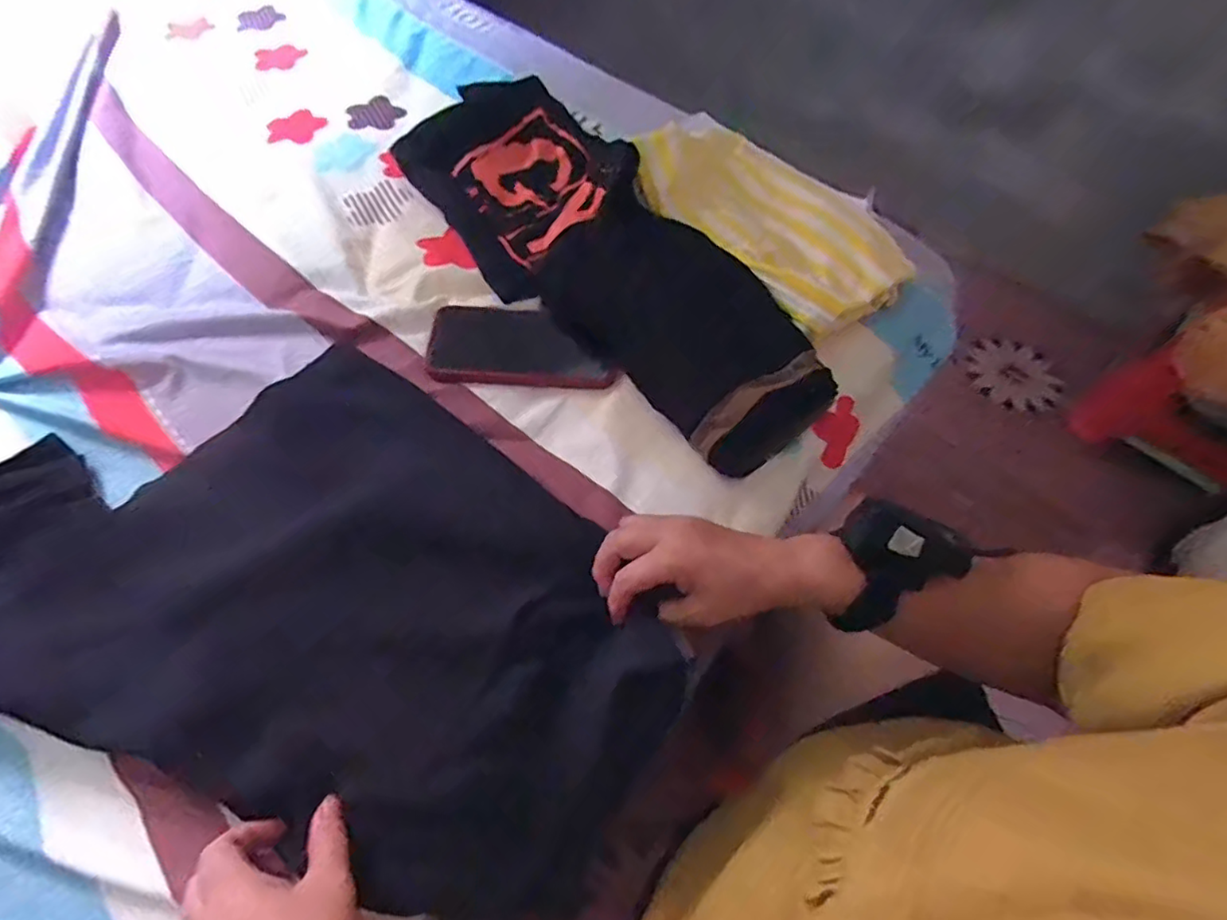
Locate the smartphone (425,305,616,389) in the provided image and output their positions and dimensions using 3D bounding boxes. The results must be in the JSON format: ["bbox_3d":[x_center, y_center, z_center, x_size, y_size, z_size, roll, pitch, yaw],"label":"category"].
[{"bbox_3d":[-0.080,-0.100,0.529,0.158,0.015,0.083,3,61,-2],"label":"smartphone"}]

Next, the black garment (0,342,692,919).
[{"bbox_3d":[-0.166,0.106,0.411,0.405,0.039,0.298,31,64,13],"label":"black garment"}]

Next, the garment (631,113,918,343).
[{"bbox_3d":[0.148,-0.235,0.556,0.171,0.041,0.260,-37,67,-23],"label":"garment"}]

